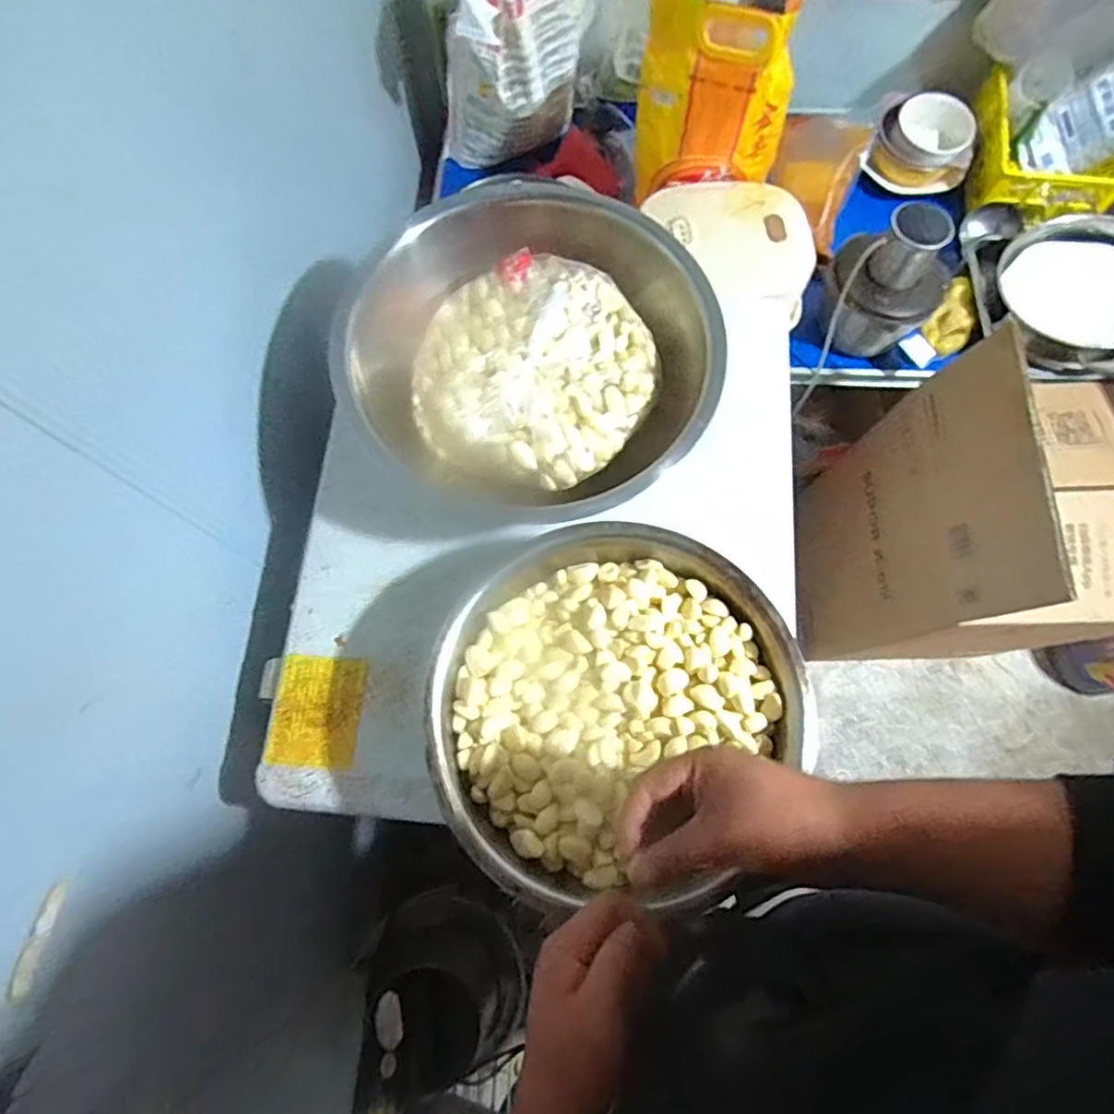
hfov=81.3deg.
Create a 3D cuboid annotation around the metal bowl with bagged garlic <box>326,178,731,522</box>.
[{"bbox_3d":[-0.022,-0.206,0.686,0.356,0.104,0.346,0,73,1],"label":"metal bowl with bagged garlic"}]

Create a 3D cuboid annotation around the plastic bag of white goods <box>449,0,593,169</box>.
[{"bbox_3d":[-0.032,-0.823,1.044,0.320,0.366,0.137,-27,75,-7],"label":"plastic bag of white goods"}]

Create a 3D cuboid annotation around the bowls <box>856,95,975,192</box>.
[{"bbox_3d":[0.653,-0.740,1.167,0.179,0.091,0.163,0,73,1],"label":"bowls"}]

